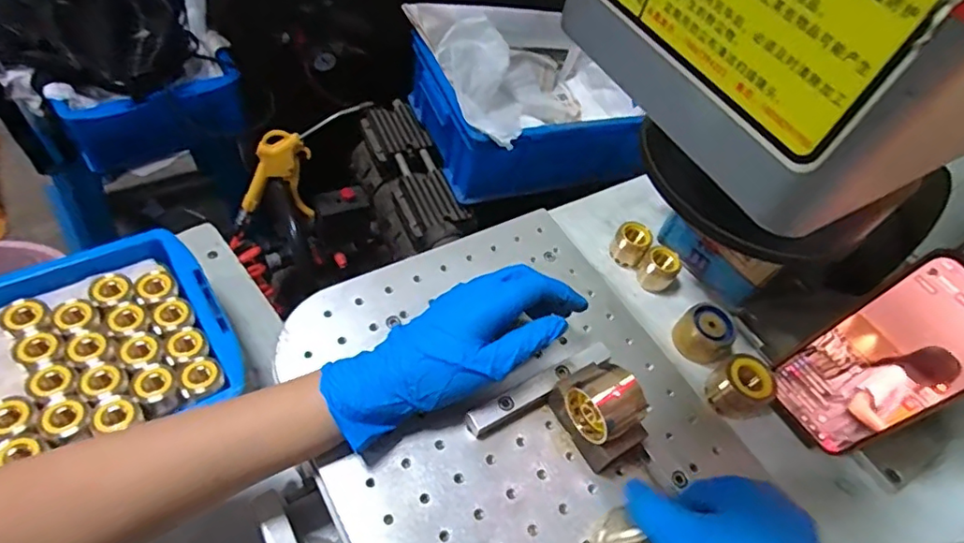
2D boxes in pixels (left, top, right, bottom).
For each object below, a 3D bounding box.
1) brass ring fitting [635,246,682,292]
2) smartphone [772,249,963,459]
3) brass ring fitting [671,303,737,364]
[{"bbox_3d":[0.152,-0.004,0.479,0.028,0.025,0.028,13,52,-4],"label":"brass ring fitting"},{"bbox_3d":[0.271,0.063,0.375,0.011,0.164,0.079,-19,58,-38],"label":"smartphone"},{"bbox_3d":[0.178,0.050,0.447,0.039,0.026,0.040,6,53,-8],"label":"brass ring fitting"}]

